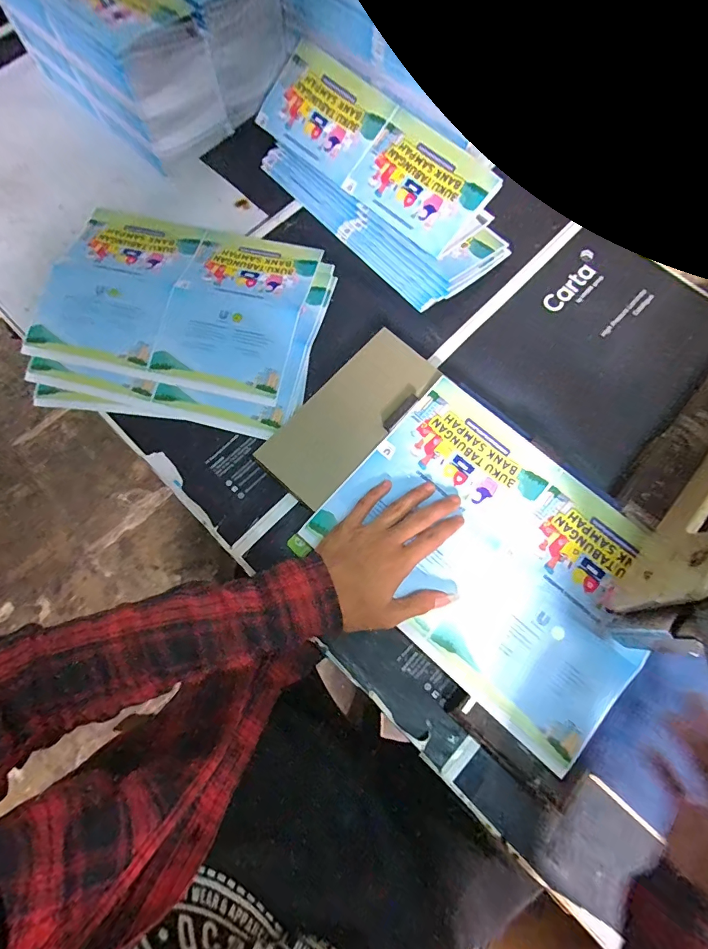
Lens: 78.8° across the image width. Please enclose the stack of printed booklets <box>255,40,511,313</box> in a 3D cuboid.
[{"bbox_3d":[0.021,-0.367,0.529,0.143,0.080,0.366,-40,77,-9],"label":"stack of printed booklets"}]

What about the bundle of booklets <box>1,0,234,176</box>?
[{"bbox_3d":[-0.324,-0.572,0.565,0.126,0.140,0.335,-41,79,-11],"label":"bundle of booklets"}]

